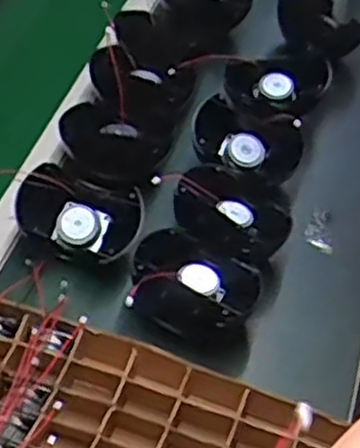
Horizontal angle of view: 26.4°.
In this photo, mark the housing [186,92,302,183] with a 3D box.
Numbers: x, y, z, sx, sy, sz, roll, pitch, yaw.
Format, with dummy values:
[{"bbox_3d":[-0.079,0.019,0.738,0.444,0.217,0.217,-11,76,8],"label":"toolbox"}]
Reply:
[{"bbox_3d":[0.076,-0.090,0.920,0.129,0.053,0.100,26,54,15],"label":"housing"}]

